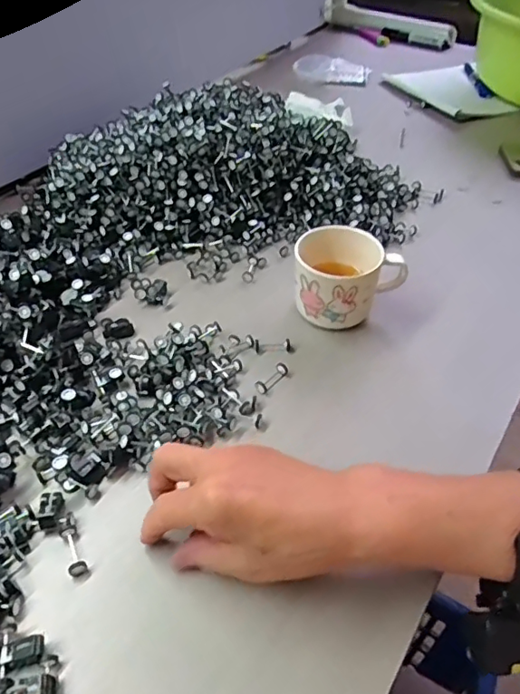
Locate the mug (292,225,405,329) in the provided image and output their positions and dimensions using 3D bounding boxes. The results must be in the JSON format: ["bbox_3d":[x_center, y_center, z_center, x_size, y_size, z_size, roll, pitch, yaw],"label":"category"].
[{"bbox_3d":[0.079,-0.066,0.492,0.092,0.062,0.087,7,46,7],"label":"mug"}]

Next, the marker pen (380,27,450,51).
[{"bbox_3d":[0.286,-0.572,1.014,0.126,0.019,0.017,20,49,15],"label":"marker pen"}]

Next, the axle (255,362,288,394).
[{"bbox_3d":[0.010,0.025,0.445,0.011,0.008,0.033,35,55,26],"label":"axle"}]

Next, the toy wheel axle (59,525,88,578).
[{"bbox_3d":[-0.116,0.127,0.341,0.011,0.008,0.032,-19,51,-19],"label":"toy wheel axle"}]

